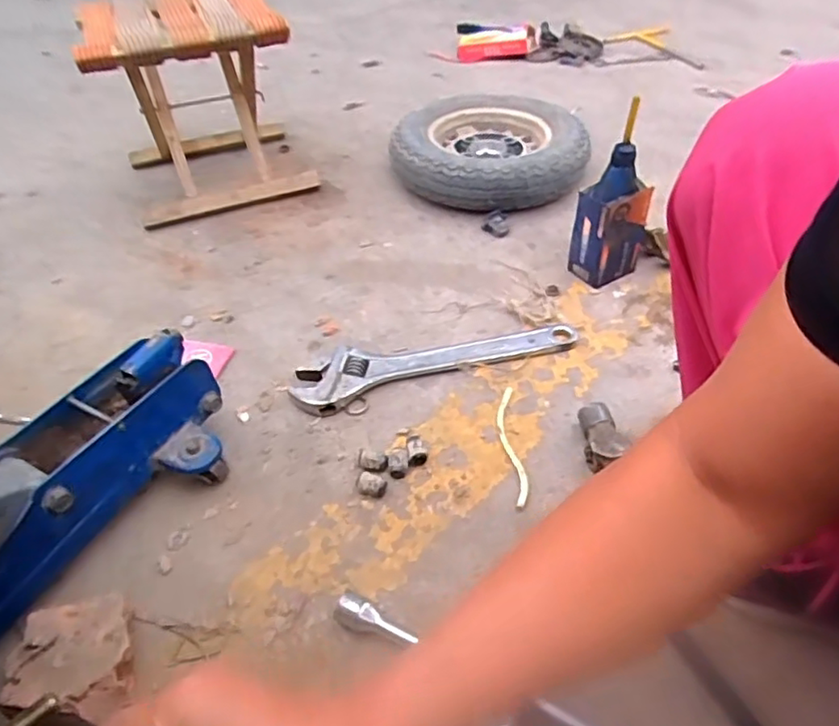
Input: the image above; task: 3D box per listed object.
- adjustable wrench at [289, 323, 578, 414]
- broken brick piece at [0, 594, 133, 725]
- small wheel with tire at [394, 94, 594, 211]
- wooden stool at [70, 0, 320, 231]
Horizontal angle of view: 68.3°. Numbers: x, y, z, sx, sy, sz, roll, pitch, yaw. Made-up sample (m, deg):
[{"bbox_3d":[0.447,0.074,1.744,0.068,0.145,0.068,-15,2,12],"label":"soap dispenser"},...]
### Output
[{"bbox_3d":[0.019,-0.011,0.803,0.365,0.024,0.078,-15,46,-10],"label":"adjustable wrench"},{"bbox_3d":[-0.288,0.255,0.524,0.095,0.053,0.096,-5,46,-7],"label":"broken brick piece"},{"bbox_3d":[0.118,-0.362,1.087,0.316,0.094,0.302,-2,46,2],"label":"small wheel with tire"},{"bbox_3d":[-0.385,-0.461,1.086,0.303,0.292,0.305,-19,47,-14],"label":"wooden stool"}]

